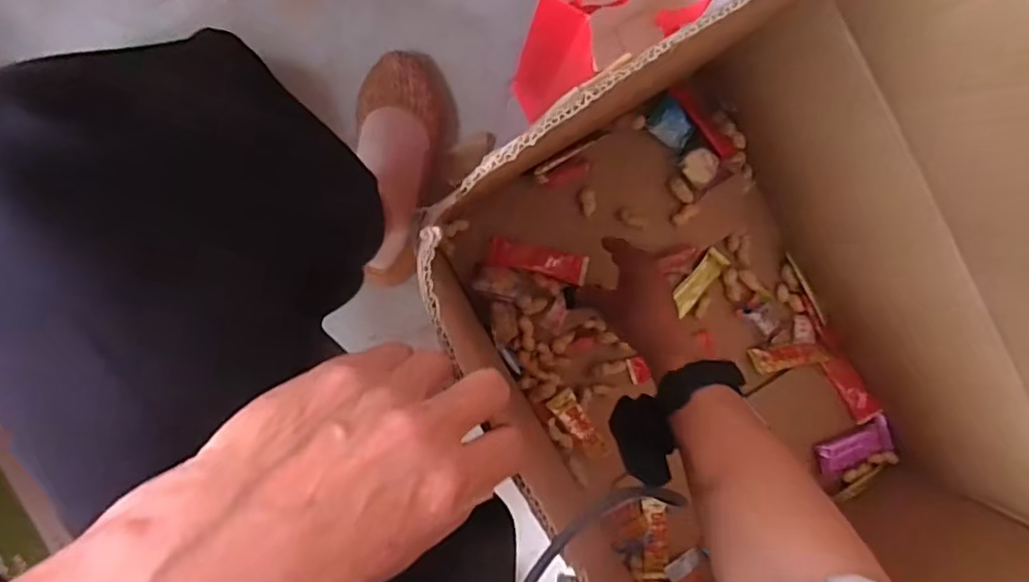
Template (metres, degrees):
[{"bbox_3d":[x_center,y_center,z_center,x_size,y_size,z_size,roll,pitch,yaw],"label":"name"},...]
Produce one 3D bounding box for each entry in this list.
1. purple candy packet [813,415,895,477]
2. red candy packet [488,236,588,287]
[{"bbox_3d":[0.395,0.182,0.711,0.091,0.012,0.044,-26,97,-4],"label":"purple candy packet"},{"bbox_3d":[0.026,-0.032,0.671,0.106,0.007,0.031,12,93,-8],"label":"red candy packet"}]

